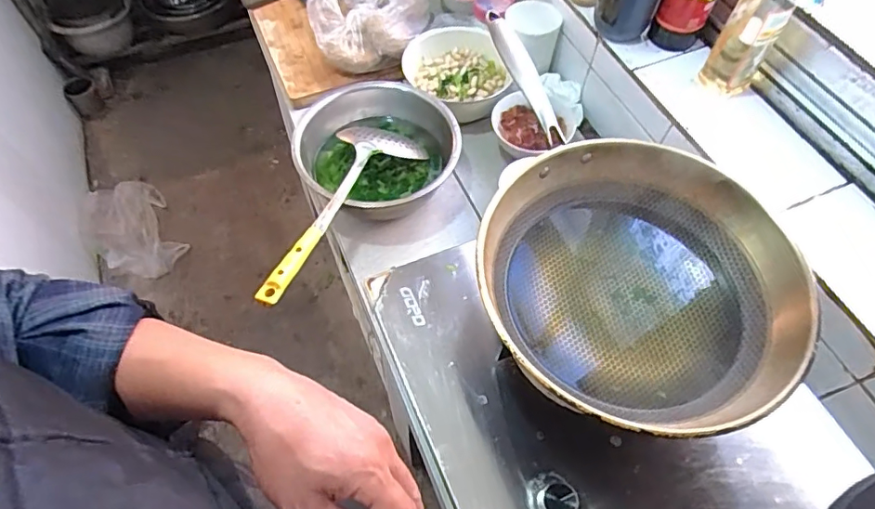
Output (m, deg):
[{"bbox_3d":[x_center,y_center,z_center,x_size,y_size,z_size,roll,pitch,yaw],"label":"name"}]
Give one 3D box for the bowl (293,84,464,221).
[{"bbox_3d":[-0.087,-0.160,0.820,0.232,0.097,0.247,0,59,-1],"label":"bowl"}]

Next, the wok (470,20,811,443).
[{"bbox_3d":[0.194,0.037,0.546,0.313,0.098,0.305,23,62,13],"label":"wok"}]

